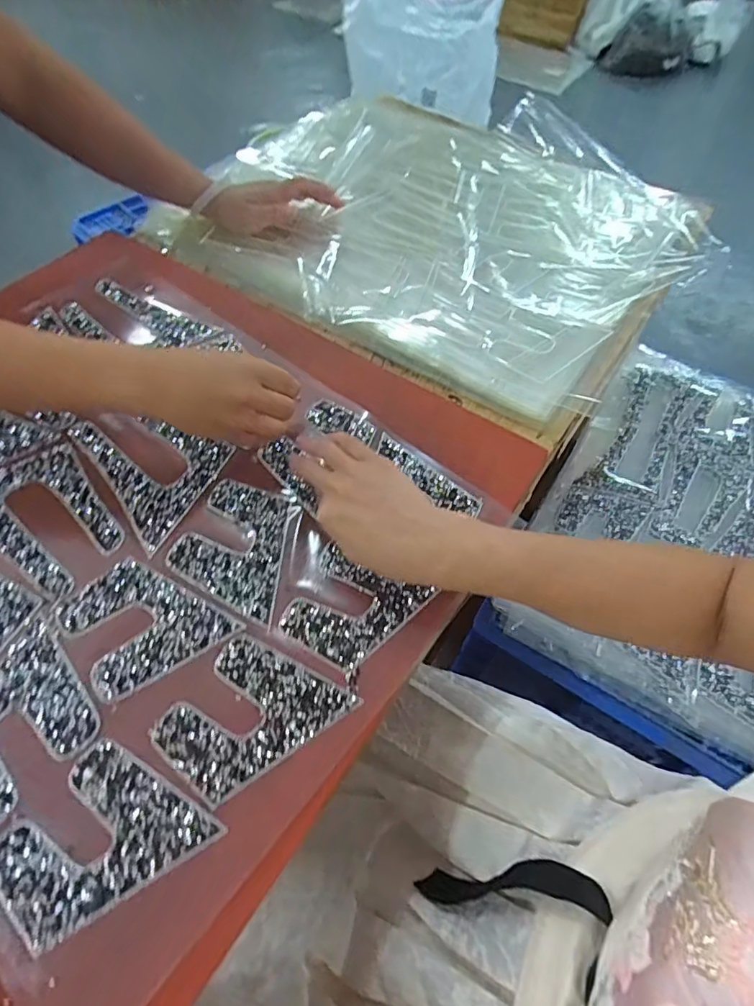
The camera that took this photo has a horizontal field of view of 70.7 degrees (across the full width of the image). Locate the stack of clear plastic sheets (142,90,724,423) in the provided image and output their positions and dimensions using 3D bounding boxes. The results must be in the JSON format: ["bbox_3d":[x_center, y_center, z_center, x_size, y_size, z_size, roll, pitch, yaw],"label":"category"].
[{"bbox_3d":[0.080,-0.364,0.670,0.598,0.051,0.475,28,66,13],"label":"stack of clear plastic sheets"}]

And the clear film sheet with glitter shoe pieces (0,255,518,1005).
[{"bbox_3d":[-0.217,0.007,0.443,0.520,0.009,0.435,36,64,17],"label":"clear film sheet with glitter shoe pieces"}]

